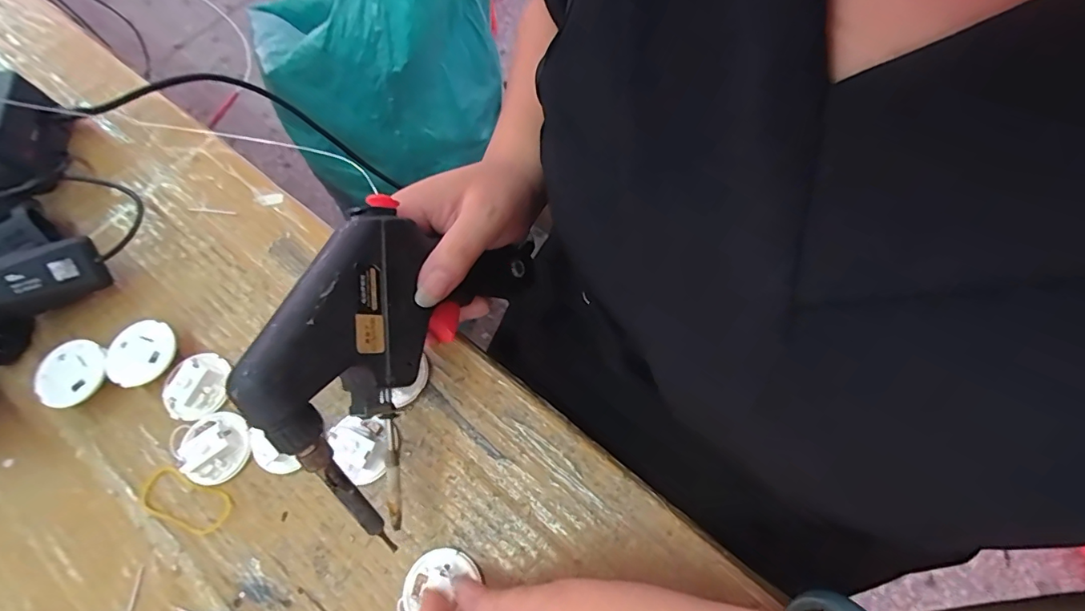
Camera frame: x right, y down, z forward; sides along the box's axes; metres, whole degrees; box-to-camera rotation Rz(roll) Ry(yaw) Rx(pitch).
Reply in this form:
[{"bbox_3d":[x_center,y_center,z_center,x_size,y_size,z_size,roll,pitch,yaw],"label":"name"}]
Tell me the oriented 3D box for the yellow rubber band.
[{"bbox_3d":[-0.195,0.107,0.271,0.052,0.004,0.024,19,70,11],"label":"yellow rubber band"}]

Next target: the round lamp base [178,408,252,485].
[{"bbox_3d":[-0.183,0.078,0.275,0.034,0.017,0.038,12,69,8],"label":"round lamp base"}]

